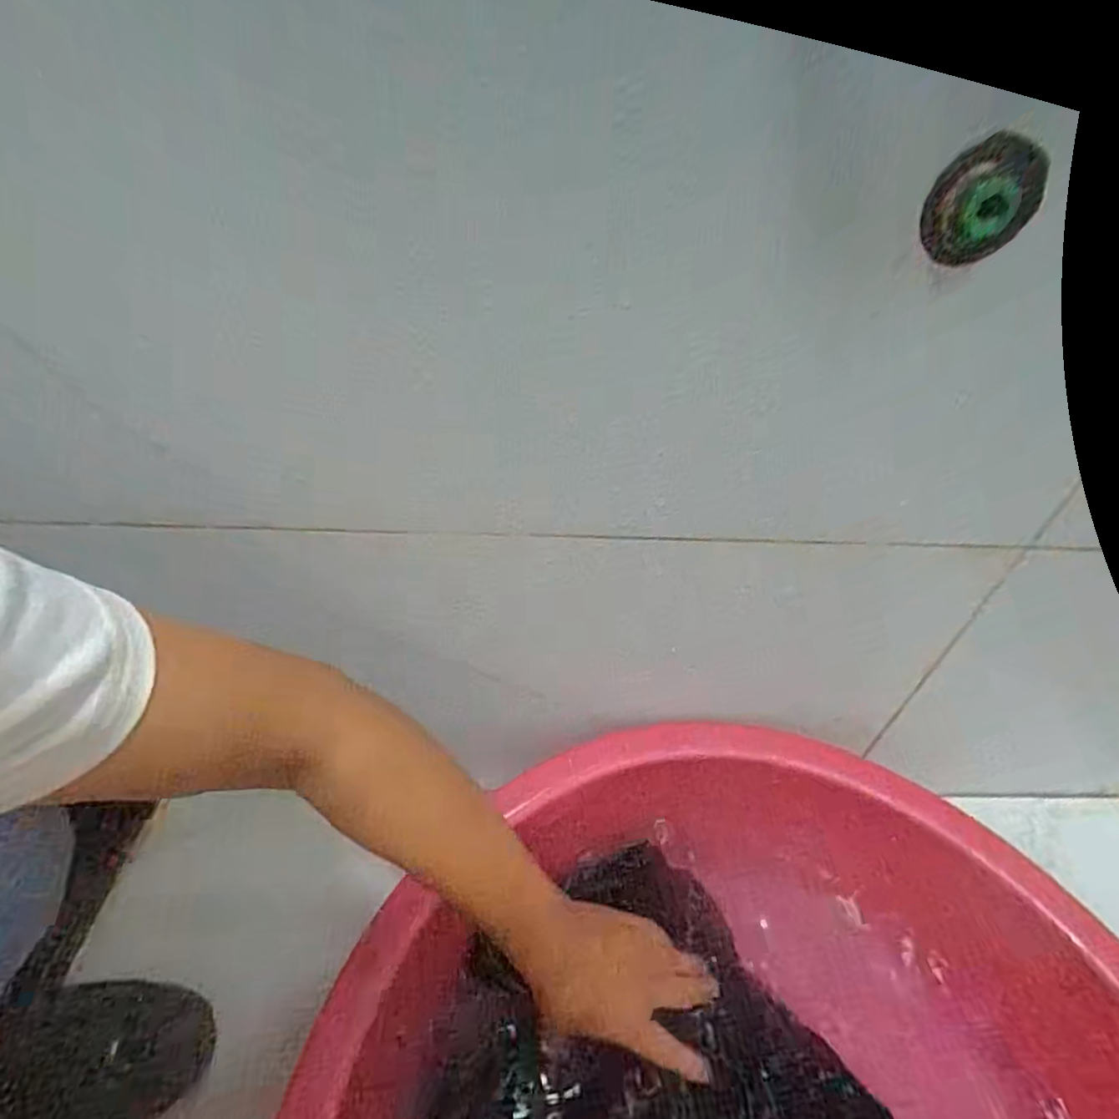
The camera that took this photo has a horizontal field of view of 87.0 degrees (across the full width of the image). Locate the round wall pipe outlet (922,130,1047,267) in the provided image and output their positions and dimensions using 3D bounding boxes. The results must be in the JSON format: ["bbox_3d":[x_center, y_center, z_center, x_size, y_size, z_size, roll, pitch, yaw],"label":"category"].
[{"bbox_3d":[0.168,-0.141,0.234,0.048,0.043,0.005,-4,44,-8],"label":"round wall pipe outlet"}]

